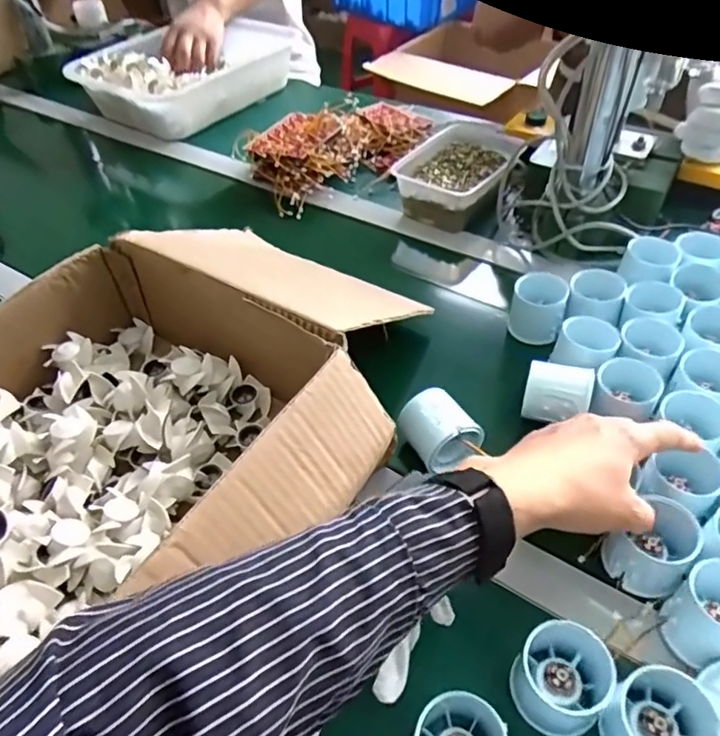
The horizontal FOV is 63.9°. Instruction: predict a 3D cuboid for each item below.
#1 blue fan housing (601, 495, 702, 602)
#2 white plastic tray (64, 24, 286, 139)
[{"bbox_3d":[0.208,0.126,0.410,0.058,0.043,0.051,-27,51,-19],"label":"blue fan housing"},{"bbox_3d":[-0.309,-0.497,1.003,0.221,0.089,0.320,30,56,28],"label":"white plastic tray"}]

